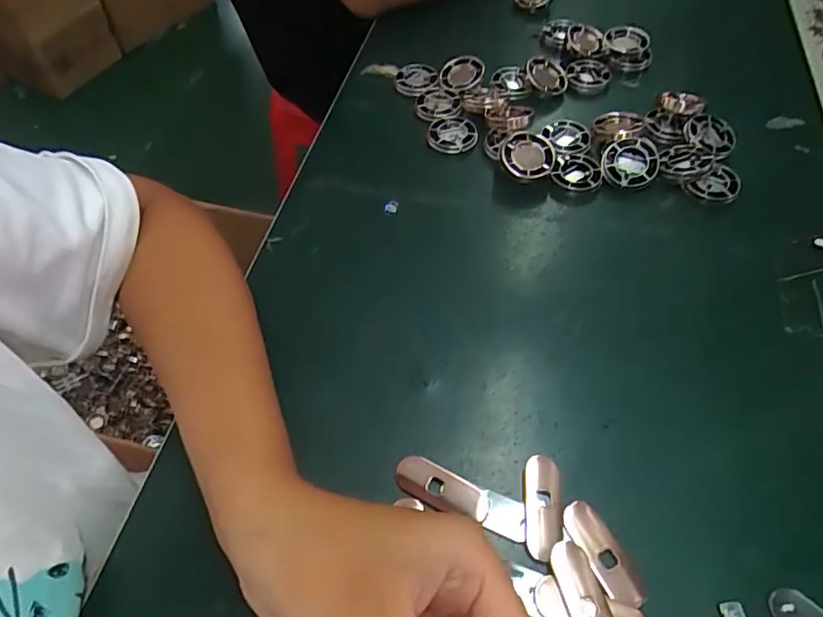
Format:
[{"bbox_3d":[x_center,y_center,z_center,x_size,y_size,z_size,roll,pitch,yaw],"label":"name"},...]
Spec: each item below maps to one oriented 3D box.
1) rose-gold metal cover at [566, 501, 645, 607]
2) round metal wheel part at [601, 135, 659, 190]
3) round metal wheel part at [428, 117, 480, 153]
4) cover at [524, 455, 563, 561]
[{"bbox_3d":[0.093,0.117,0.258,0.020,0.004,0.049,-22,59,-13],"label":"rose-gold metal cover"},{"bbox_3d":[0.161,-0.108,0.395,0.038,0.007,0.043,25,78,14],"label":"round metal wheel part"},{"bbox_3d":[0.032,-0.139,0.424,0.039,0.008,0.036,0,56,1],"label":"round metal wheel part"},{"bbox_3d":[0.067,0.100,0.270,0.019,0.005,0.049,4,56,3],"label":"cover"}]

